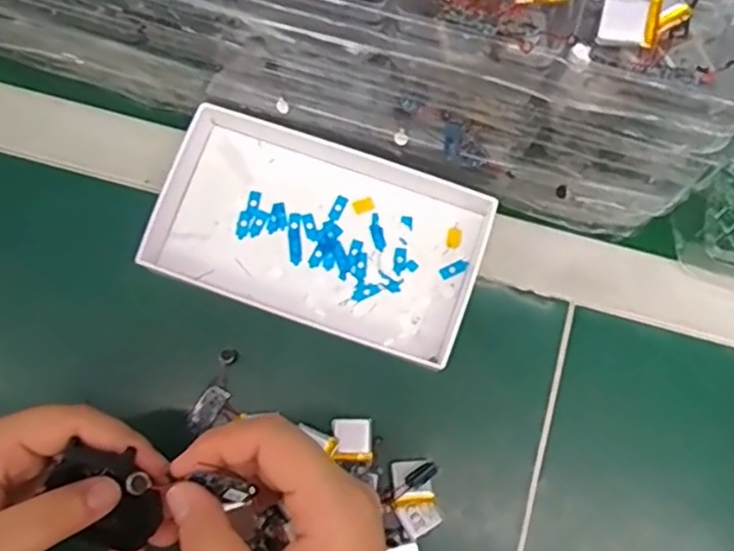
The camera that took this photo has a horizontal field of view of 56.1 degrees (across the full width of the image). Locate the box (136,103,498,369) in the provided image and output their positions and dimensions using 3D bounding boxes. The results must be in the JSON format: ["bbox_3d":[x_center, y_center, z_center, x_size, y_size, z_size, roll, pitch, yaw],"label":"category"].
[{"bbox_3d":[-0.026,-0.024,0.386,0.176,0.028,0.101,19,78,3],"label":"box"}]

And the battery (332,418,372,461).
[{"bbox_3d":[-0.008,0.088,0.370,0.020,0.006,0.022,1,77,-1],"label":"battery"}]

